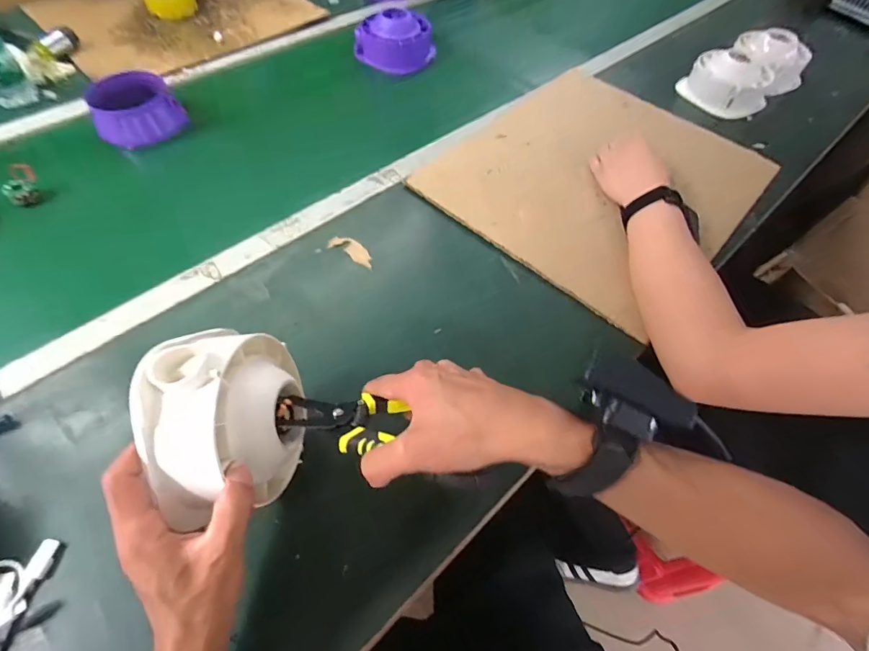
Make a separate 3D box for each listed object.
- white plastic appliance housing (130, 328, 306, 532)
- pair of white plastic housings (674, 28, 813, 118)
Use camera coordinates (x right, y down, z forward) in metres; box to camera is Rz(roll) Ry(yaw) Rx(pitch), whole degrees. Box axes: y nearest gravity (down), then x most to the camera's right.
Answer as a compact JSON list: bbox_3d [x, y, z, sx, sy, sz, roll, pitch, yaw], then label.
[{"bbox_3d":[-0.146,0.070,0.320,0.075,0.128,0.135,-3,61,2],"label":"white plastic appliance housing"},{"bbox_3d":[0.528,-0.432,0.715,0.187,0.067,0.140,-25,61,-19],"label":"pair of white plastic housings"}]

